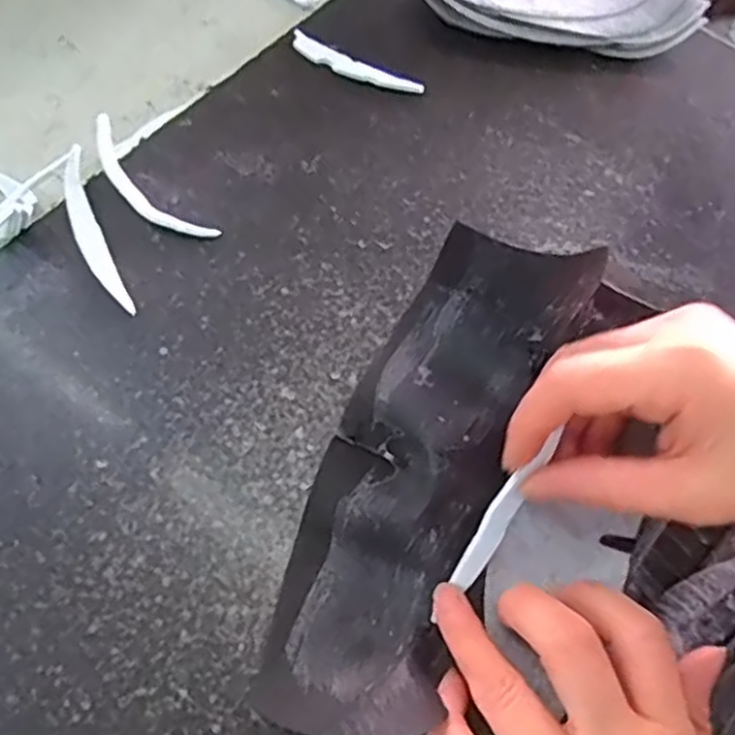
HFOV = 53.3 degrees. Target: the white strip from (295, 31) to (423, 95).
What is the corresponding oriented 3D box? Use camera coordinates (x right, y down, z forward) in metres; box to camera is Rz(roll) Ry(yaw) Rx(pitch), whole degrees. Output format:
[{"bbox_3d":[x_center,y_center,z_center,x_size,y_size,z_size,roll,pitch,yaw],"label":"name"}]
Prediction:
[{"bbox_3d":[-0.007,-0.161,0.390,0.077,0.004,0.013,28,75,9],"label":"white strip"}]

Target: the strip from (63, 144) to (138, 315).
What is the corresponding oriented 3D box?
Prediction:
[{"bbox_3d":[-0.126,-0.061,0.334,0.015,0.005,0.086,-22,73,-2],"label":"strip"}]

